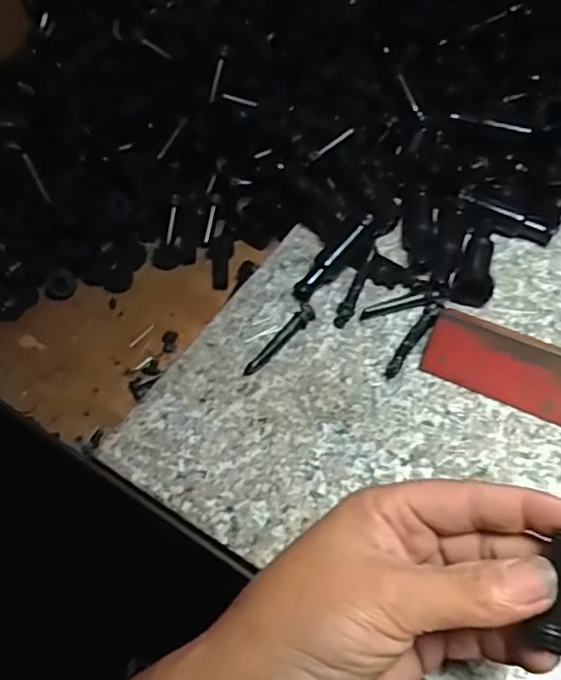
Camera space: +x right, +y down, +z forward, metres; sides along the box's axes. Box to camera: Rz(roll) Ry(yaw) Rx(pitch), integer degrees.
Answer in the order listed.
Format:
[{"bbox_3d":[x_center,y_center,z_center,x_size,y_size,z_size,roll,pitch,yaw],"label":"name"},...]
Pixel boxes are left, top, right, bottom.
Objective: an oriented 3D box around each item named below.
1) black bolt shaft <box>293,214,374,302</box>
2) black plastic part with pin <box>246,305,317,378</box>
[{"bbox_3d":[0.034,-0.052,0.384,0.069,0.015,0.007,-47,62,-3],"label":"black bolt shaft"},{"bbox_3d":[0.000,-0.001,0.361,0.008,0.009,0.059,35,63,26],"label":"black plastic part with pin"}]

